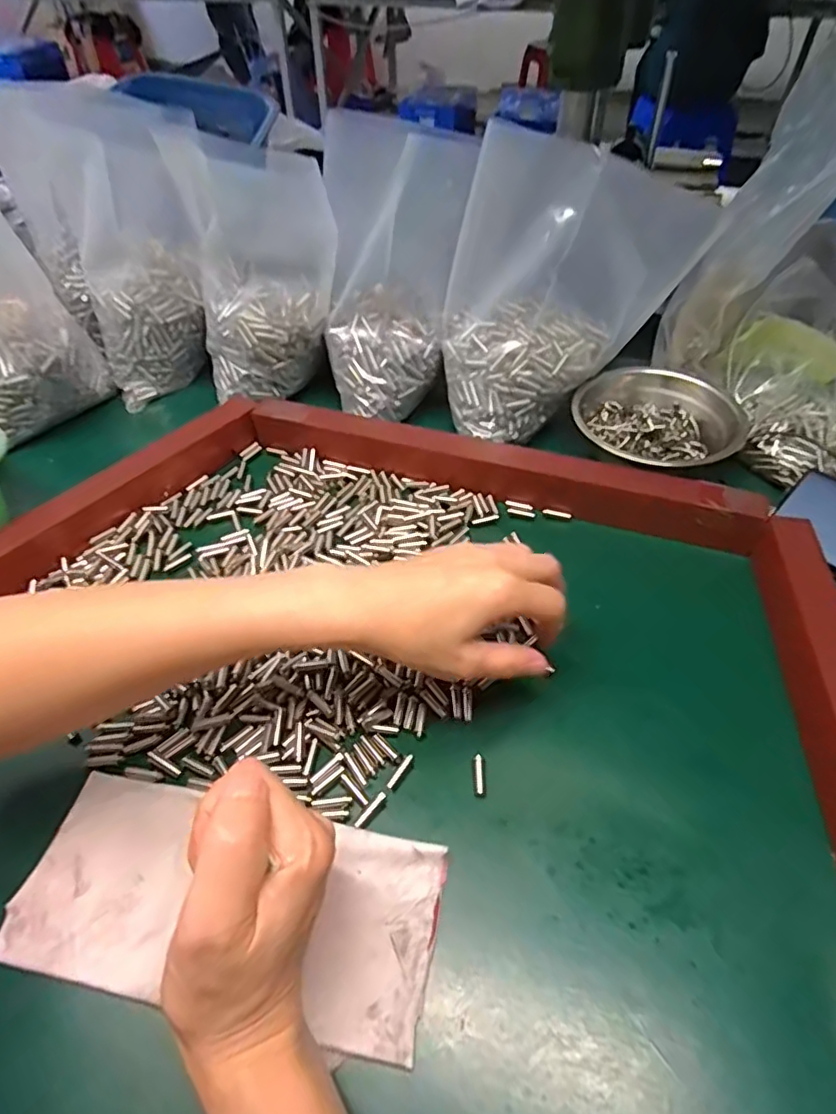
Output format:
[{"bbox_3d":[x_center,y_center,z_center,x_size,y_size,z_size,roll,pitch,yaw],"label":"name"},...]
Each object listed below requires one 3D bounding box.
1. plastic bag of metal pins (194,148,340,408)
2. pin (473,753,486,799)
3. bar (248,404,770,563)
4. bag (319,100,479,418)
[{"bbox_3d":[-0.135,-0.237,0.501,0.125,0.170,0.085,-18,52,-13],"label":"plastic bag of metal pins"},{"bbox_3d":[0.033,0.117,0.312,0.006,0.004,0.022,-1,61,3],"label":"pin"},{"bbox_3d":[0.052,-0.075,0.468,0.396,0.034,0.039,16,52,15],"label":"bar"},{"bbox_3d":[-0.027,-0.239,0.499,0.119,0.207,0.143,-10,50,-7],"label":"bag"}]

